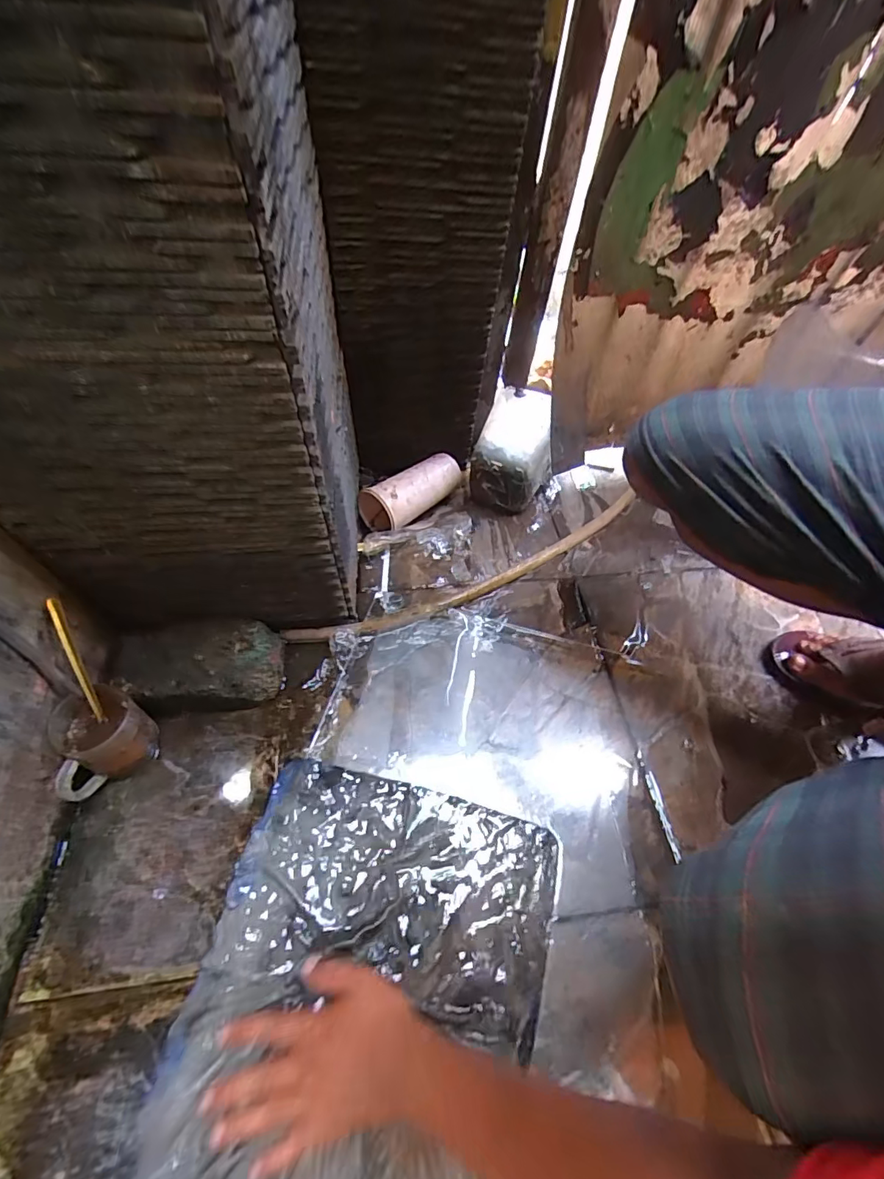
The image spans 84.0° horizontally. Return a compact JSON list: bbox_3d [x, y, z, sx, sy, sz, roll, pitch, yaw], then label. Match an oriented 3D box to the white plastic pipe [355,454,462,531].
[{"bbox_3d":[-0.039,-0.150,0.739,0.166,0.062,0.070,-36,68,-22],"label":"white plastic pipe"}]

